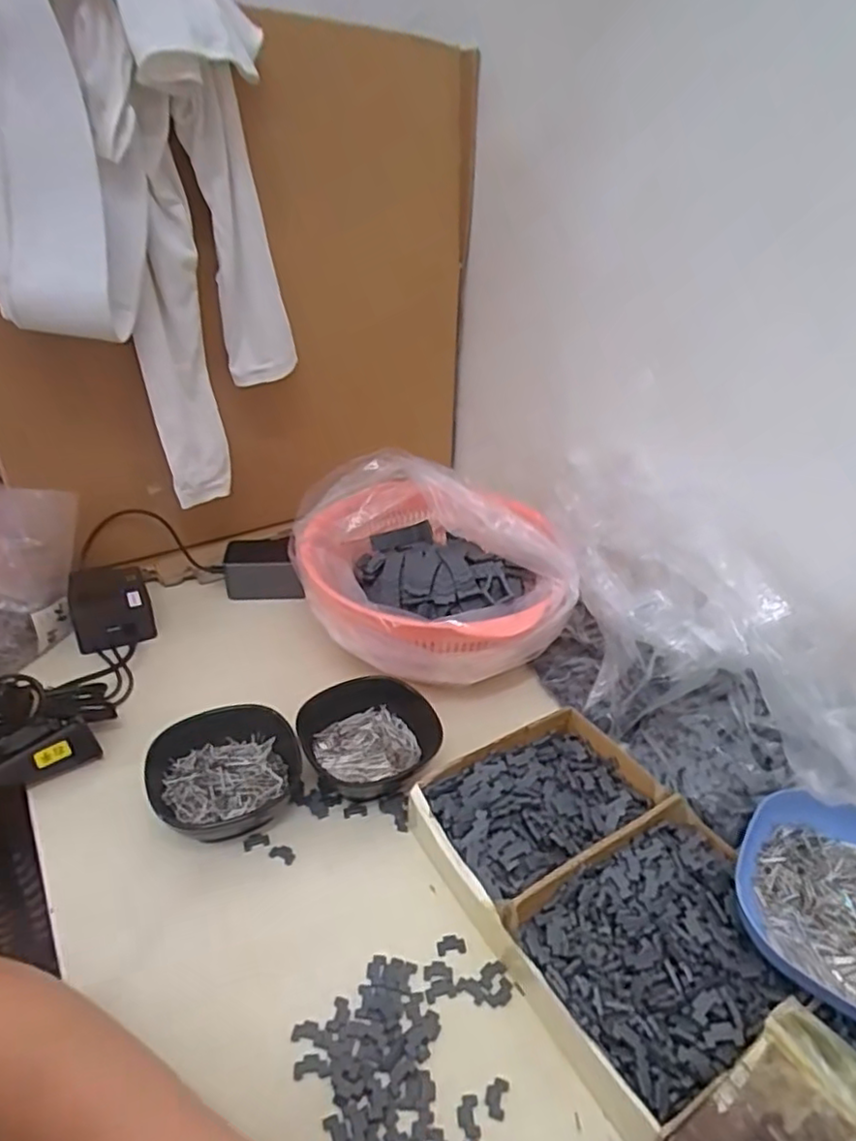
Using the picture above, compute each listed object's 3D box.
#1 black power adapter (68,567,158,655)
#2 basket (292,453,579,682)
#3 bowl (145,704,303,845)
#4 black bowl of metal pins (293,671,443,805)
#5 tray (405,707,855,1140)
[{"bbox_3d":[-0.316,0.038,0.651,0.070,0.054,0.072,-14,37,-26],"label":"black power adapter"},{"bbox_3d":[0.002,0.000,0.633,0.258,0.118,0.220,5,32,2],"label":"basket"},{"bbox_3d":[-0.155,0.165,0.501,0.112,0.060,0.105,-4,33,-13],"label":"bowl"},{"bbox_3d":[-0.043,0.143,0.535,0.111,0.051,0.107,3,32,-2],"label":"black bowl of metal pins"},{"bbox_3d":[0.180,0.262,0.353,0.177,0.059,0.484,-16,38,-28],"label":"tray"}]

